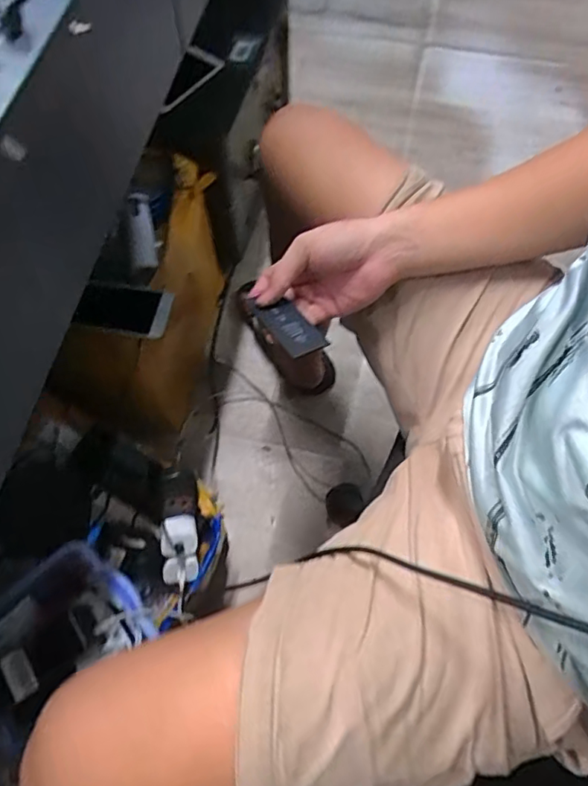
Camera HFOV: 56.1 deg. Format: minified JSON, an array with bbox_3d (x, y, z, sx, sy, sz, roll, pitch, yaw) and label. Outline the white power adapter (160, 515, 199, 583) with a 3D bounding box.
[{"bbox_3d":[-0.145,0.196,0.701,0.043,0.035,0.080,-3,65,-2],"label":"white power adapter"}]

